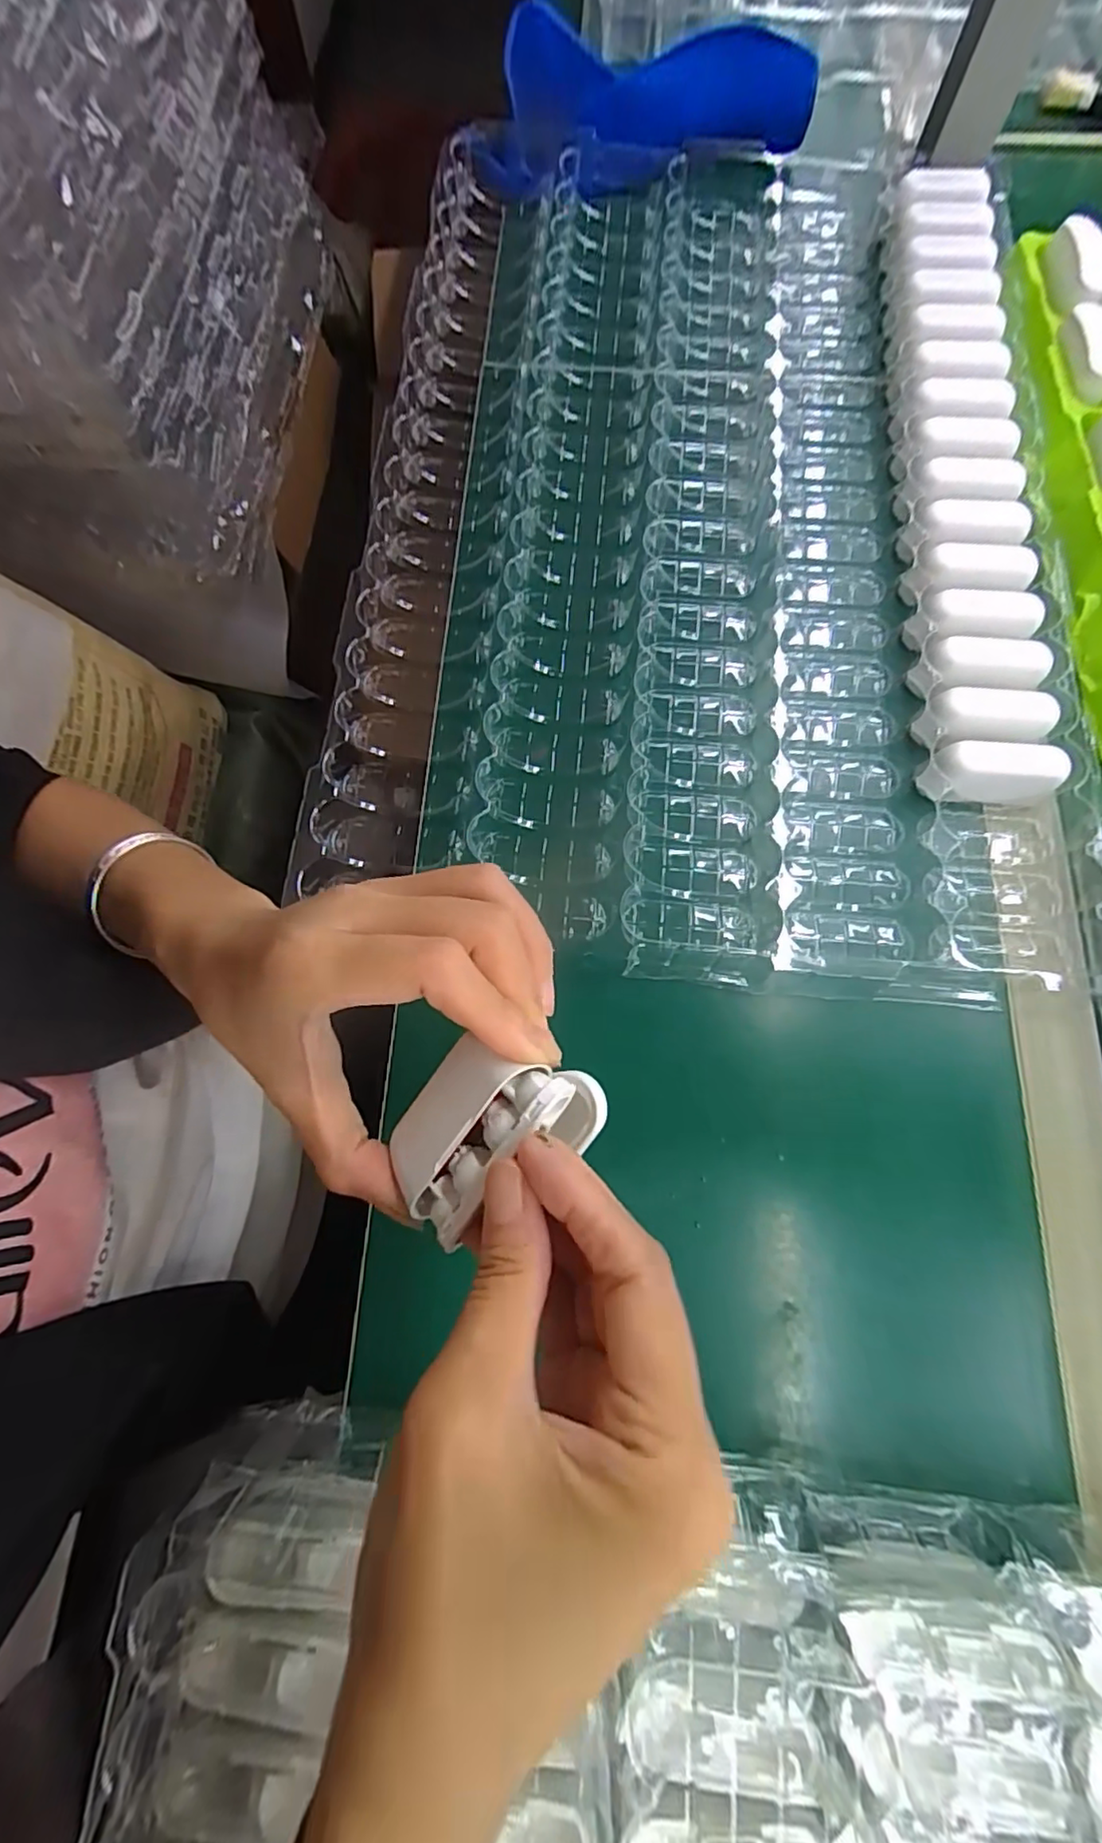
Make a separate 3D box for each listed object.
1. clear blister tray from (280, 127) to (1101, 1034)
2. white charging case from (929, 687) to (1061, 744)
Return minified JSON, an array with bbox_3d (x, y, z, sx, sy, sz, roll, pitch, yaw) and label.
[{"bbox_3d":[0.087,-0.246,0.356,0.363,0.032,0.555,5,76,3],"label":"clear blister tray"},{"bbox_3d":[0.229,-0.104,0.318,0.061,0.021,0.028,3,75,1],"label":"white charging case"}]

